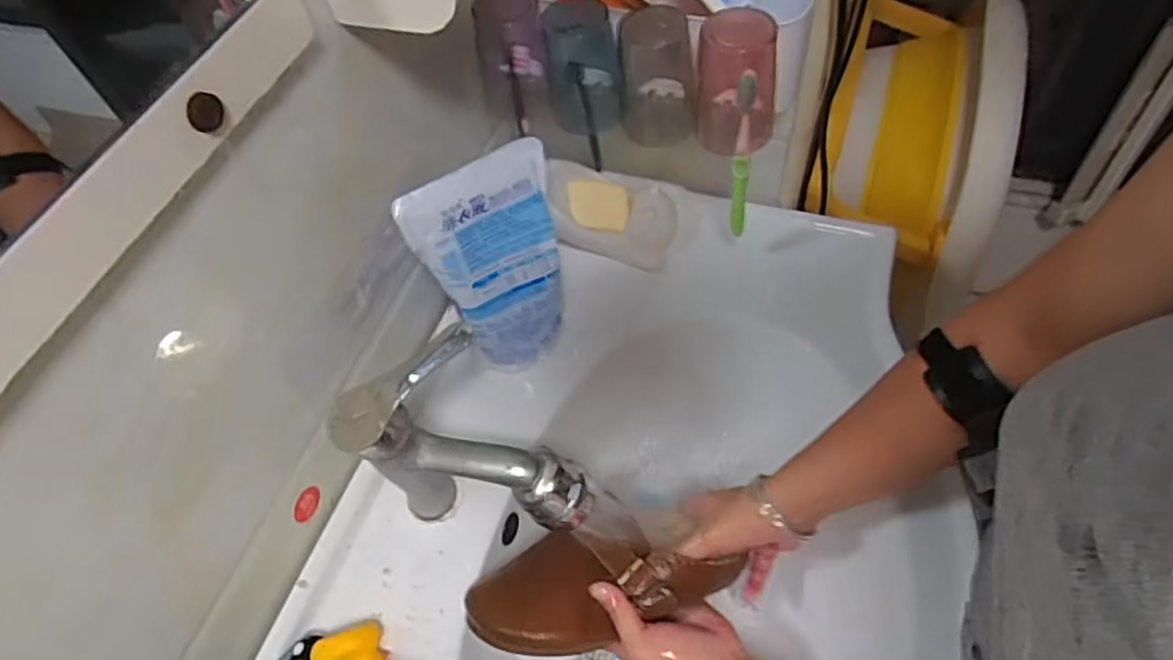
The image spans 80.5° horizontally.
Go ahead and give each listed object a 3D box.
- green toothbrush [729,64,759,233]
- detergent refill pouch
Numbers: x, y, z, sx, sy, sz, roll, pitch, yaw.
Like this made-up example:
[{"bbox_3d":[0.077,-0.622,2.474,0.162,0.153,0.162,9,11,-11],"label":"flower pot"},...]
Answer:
[{"bbox_3d":[0.133,-0.144,0.599,0.020,0.183,0.018,27,63,22],"label":"green toothbrush"},{"bbox_3d":[-0.067,-0.055,0.591,0.130,0.181,0.070,-41,61,-19],"label":"detergent refill pouch"}]

